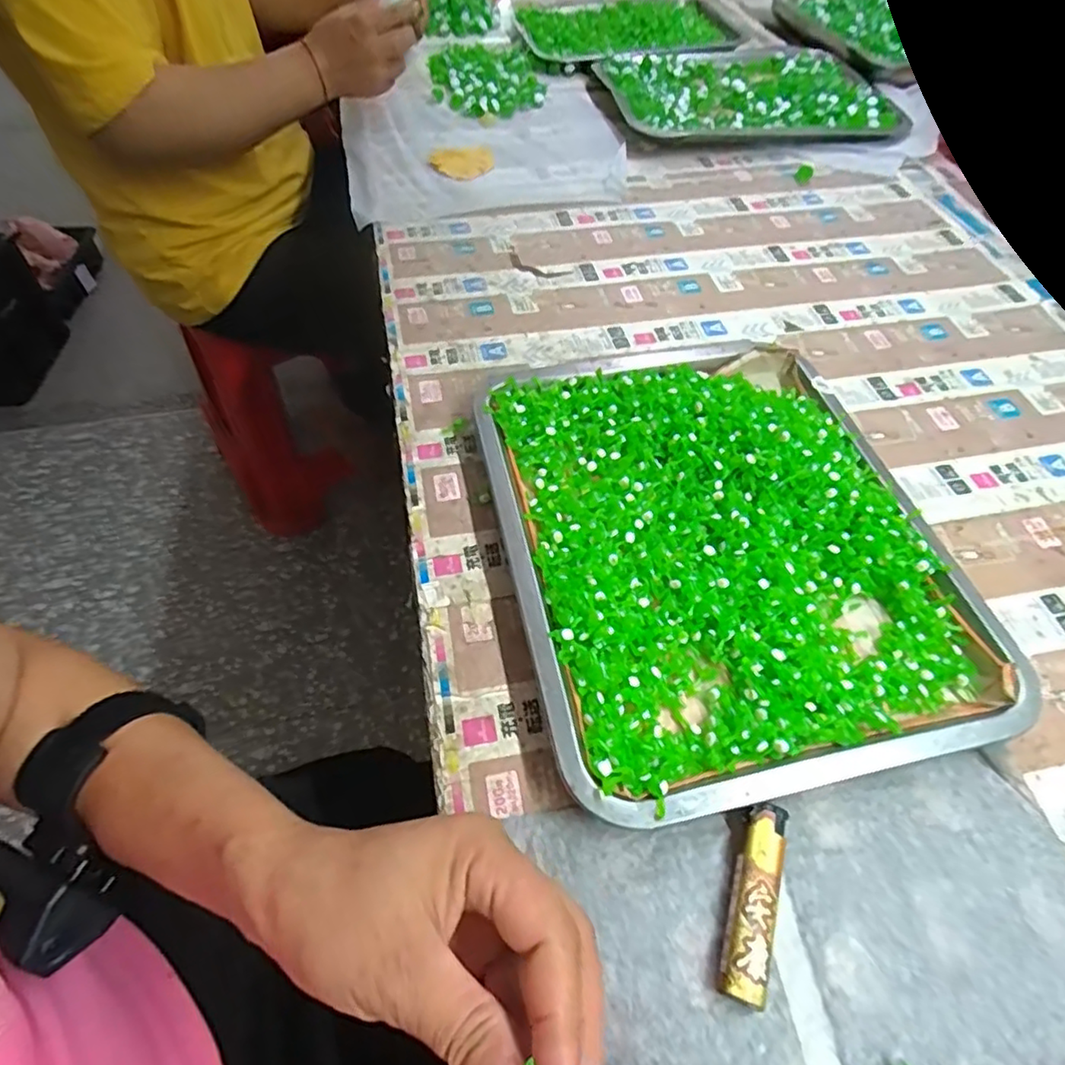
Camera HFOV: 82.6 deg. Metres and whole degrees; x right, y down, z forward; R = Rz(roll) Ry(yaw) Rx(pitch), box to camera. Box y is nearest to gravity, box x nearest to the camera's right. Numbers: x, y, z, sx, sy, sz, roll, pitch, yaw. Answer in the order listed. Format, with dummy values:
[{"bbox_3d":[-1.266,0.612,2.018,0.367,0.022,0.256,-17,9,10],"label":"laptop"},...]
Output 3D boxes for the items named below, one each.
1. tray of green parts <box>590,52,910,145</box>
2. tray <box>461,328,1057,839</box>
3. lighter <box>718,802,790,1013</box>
[{"bbox_3d":[0.263,-0.556,0.765,0.332,0.024,0.252,-3,56,-4],"label":"tray of green parts"},{"bbox_3d":[0.110,0.000,0.379,0.255,0.036,0.304,-10,57,-9],"label":"tray"},{"bbox_3d":[0.100,0.164,0.273,0.020,0.014,0.080,19,57,11],"label":"lighter"}]

